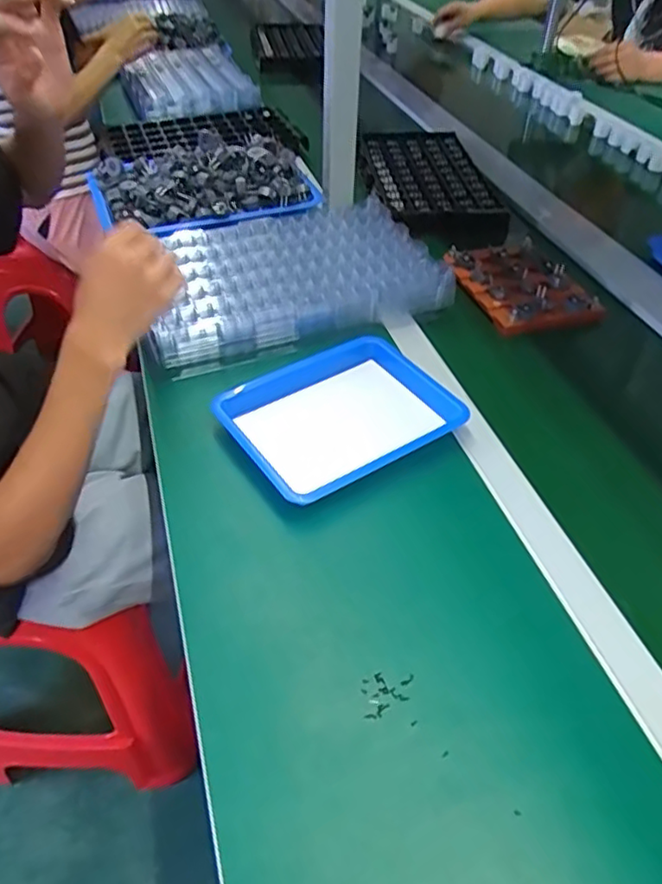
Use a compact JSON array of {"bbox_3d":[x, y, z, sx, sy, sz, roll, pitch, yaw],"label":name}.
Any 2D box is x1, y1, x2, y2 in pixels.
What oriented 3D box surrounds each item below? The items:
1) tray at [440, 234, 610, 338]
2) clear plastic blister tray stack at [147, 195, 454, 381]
[{"bbox_3d":[0.255,-0.212,0.865,0.152,0.043,0.197,-11,44,-13],"label":"tray"},{"bbox_3d":[-0.051,-0.214,0.819,0.362,0.056,0.235,-14,45,-16],"label":"clear plastic blister tray stack"}]

